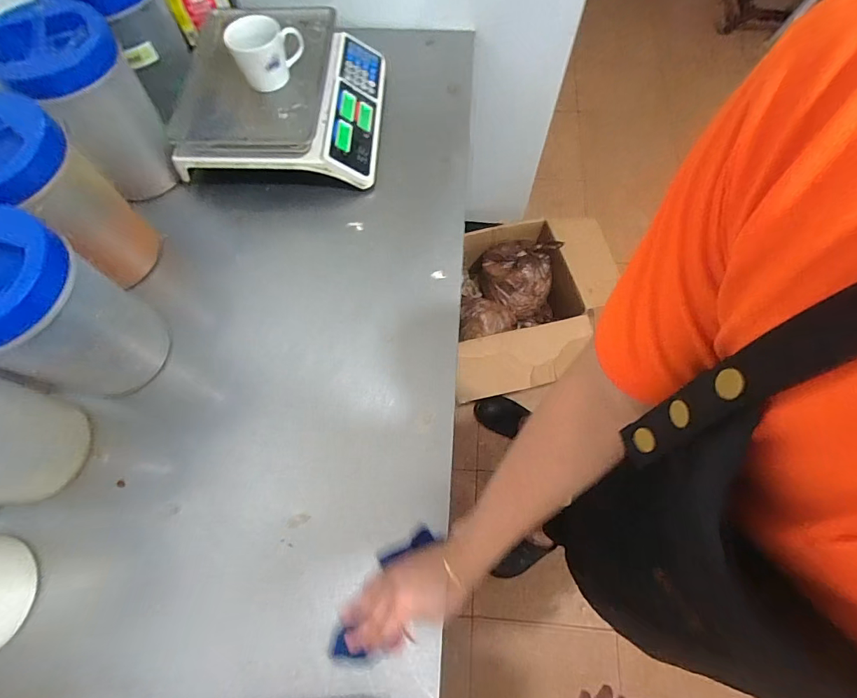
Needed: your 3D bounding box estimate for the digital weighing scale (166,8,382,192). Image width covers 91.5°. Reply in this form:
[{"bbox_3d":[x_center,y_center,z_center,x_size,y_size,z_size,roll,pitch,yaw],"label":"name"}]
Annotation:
[{"bbox_3d":[-0.264,-0.459,0.757,0.342,0.095,0.340,-1,68,2],"label":"digital weighing scale"}]

